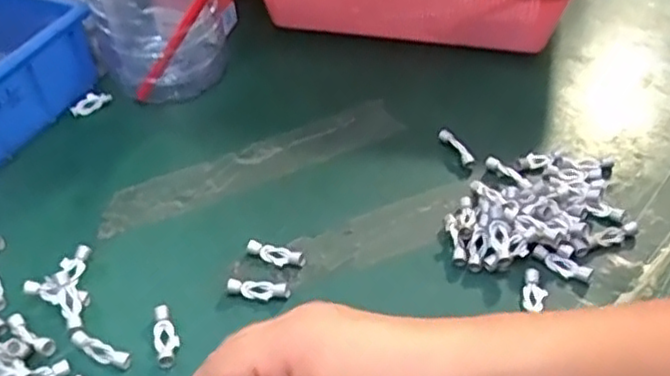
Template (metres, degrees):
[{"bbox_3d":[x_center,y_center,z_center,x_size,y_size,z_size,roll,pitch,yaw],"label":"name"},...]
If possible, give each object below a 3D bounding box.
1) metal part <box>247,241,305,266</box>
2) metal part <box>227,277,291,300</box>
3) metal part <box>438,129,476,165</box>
[{"bbox_3d":[-0.037,0.041,0.431,0.038,0.006,0.013,13,46,15],"label":"metal part"},{"bbox_3d":[-0.046,0.061,0.413,0.038,0.007,0.012,7,45,8],"label":"metal part"},{"bbox_3d":[0.088,-0.029,0.491,0.009,0.009,0.038,-20,47,-18],"label":"metal part"}]

